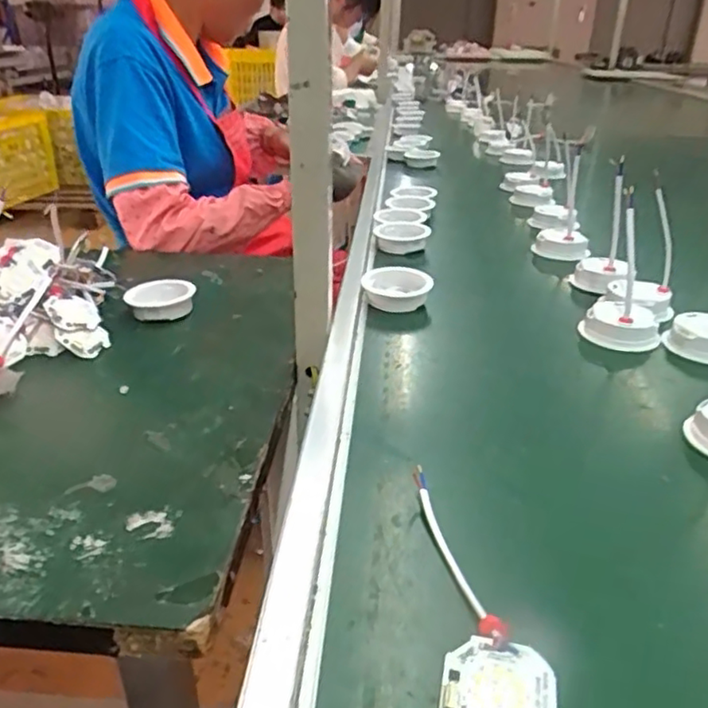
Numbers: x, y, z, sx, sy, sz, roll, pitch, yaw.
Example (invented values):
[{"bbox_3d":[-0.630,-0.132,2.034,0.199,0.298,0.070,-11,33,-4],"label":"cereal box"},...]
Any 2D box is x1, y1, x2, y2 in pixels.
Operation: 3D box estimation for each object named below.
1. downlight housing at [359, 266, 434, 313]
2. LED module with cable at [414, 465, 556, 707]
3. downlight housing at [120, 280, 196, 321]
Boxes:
[{"bbox_3d":[0.044,-0.066,0.676,0.069,0.032,0.066,-1,27,-5],"label":"downlight housing"},{"bbox_3d":[0.062,0.120,0.324,0.049,0.013,0.158,2,27,0],"label":"LED module with cable"},{"bbox_3d":[-0.210,-0.057,0.687,0.065,0.028,0.062,9,28,14],"label":"downlight housing"}]

